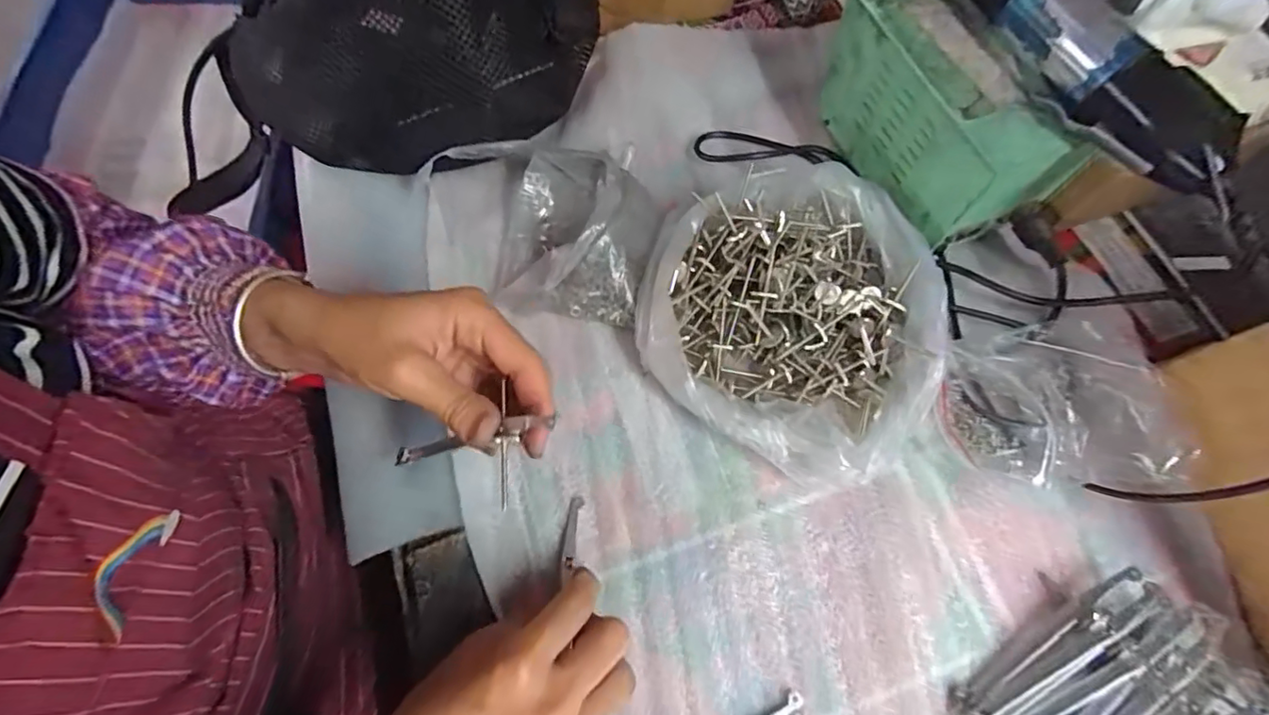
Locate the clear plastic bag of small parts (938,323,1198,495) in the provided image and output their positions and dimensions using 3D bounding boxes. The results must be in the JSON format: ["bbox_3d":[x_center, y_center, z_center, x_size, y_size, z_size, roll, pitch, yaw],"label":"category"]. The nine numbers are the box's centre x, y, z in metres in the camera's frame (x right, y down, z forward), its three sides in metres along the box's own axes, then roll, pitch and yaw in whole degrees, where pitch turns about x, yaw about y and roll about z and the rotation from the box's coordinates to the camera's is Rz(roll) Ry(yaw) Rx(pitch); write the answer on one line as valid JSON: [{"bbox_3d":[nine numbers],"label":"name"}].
[{"bbox_3d":[0.244,0.029,0.326,0.110,0.045,0.086,10,71,5],"label":"clear plastic bag of small parts"}]

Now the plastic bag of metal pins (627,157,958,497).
[{"bbox_3d":[0.096,-0.029,0.349,0.185,0.042,0.175,32,74,12],"label":"plastic bag of metal pins"}]

